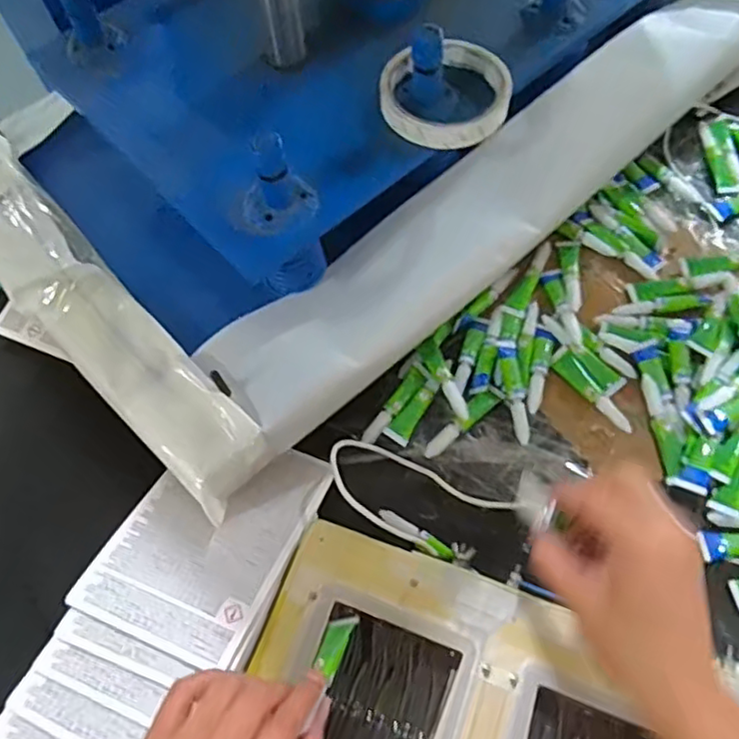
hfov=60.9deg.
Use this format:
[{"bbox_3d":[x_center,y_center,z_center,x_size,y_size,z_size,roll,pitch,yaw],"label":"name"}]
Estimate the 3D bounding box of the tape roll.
[{"bbox_3d":[0.053,-0.194,0.441,0.087,0.018,0.090,-1,64,2],"label":"tape roll"}]

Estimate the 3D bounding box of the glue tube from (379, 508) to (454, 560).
[{"bbox_3d":[0.035,0.119,0.455,0.063,0.012,0.012,26,67,29],"label":"glue tube"}]

